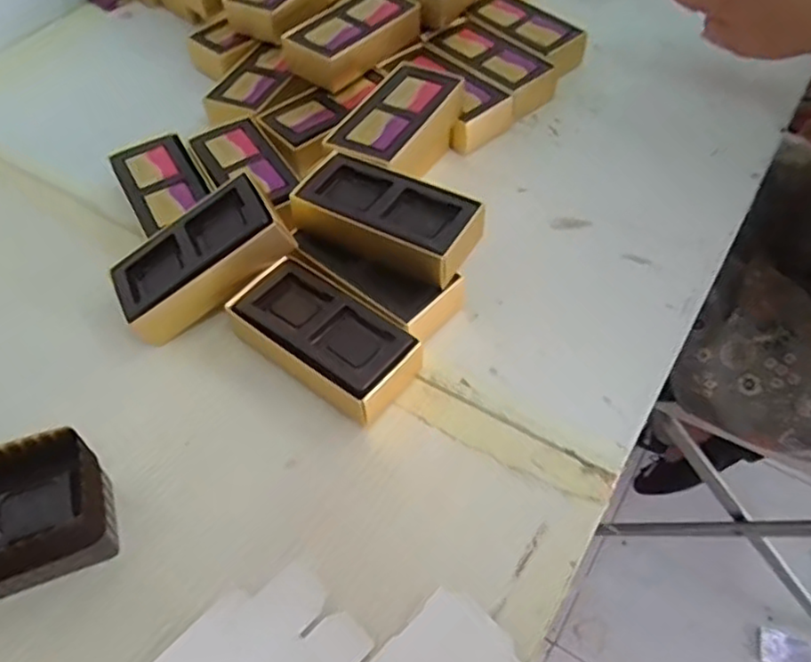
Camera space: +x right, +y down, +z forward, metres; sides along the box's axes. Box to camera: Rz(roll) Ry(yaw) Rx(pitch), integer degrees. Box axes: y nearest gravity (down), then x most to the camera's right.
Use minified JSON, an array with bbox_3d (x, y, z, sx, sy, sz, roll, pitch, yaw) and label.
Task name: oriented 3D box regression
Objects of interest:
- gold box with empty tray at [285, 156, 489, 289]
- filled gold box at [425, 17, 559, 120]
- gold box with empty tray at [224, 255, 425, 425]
[{"bbox_3d":[-0.012,-0.076,0.437,0.115,0.028,0.058,27,59,16],"label":"gold box with empty tray"},{"bbox_3d":[0.073,-0.235,0.590,0.058,0.024,0.121,-36,63,-23],"label":"filled gold box"},{"bbox_3d":[-0.052,0.001,0.417,0.114,0.032,0.059,31,60,23],"label":"gold box with empty tray"}]

